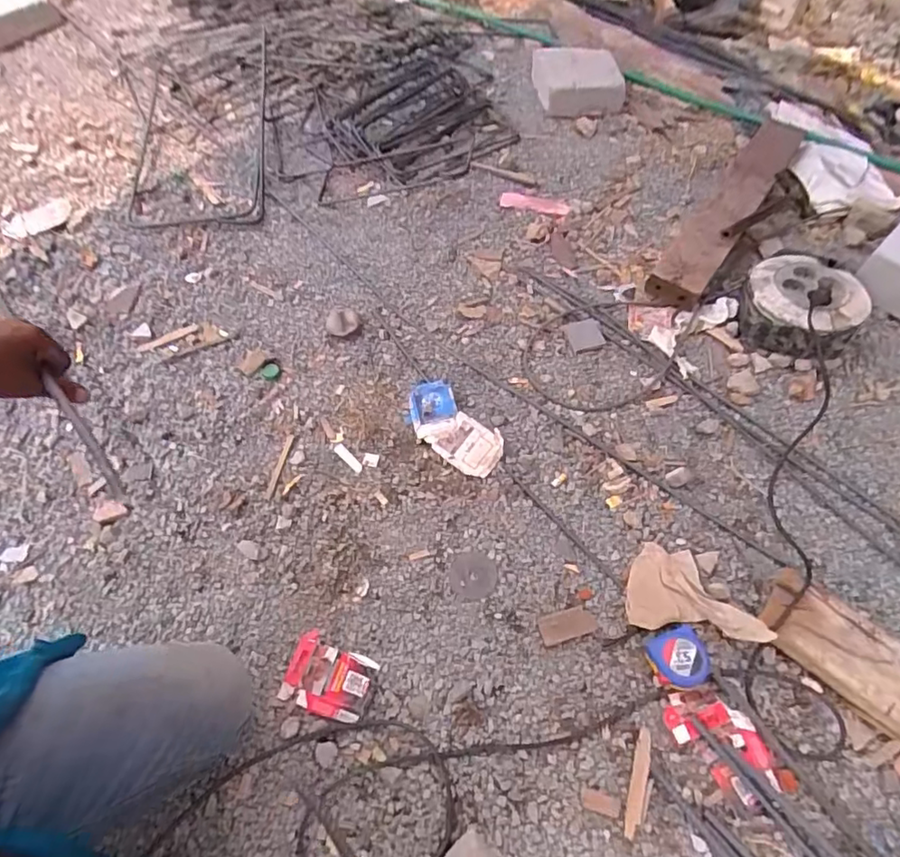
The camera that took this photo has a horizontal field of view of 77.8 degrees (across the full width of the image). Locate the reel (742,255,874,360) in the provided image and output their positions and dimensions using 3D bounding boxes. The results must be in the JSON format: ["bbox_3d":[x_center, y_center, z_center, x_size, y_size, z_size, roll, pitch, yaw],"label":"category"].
[{"bbox_3d":[0.645,-0.226,1.034,0.198,0.102,0.207,1,59,-1],"label":"reel"}]

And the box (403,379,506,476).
[{"bbox_3d":[0.002,-0.001,0.905,0.091,0.022,0.183,-37,67,-21],"label":"box"}]

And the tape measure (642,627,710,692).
[{"bbox_3d":[0.306,0.299,0.733,0.085,0.036,0.075,-7,59,-4],"label":"tape measure"}]

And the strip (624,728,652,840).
[{"bbox_3d":[0.222,0.417,0.657,0.018,0.004,0.114,19,61,9],"label":"strip"}]

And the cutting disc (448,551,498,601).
[{"bbox_3d":[0.033,0.208,0.788,0.065,0.004,0.066,1,59,-1],"label":"cutting disc"}]

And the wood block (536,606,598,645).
[{"bbox_3d":[0.159,0.265,0.750,0.078,0.004,0.037,-14,61,-10],"label":"wood block"}]

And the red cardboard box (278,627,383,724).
[{"bbox_3d":[-0.156,0.320,0.714,0.106,0.012,0.082,18,61,9],"label":"red cardboard box"}]

